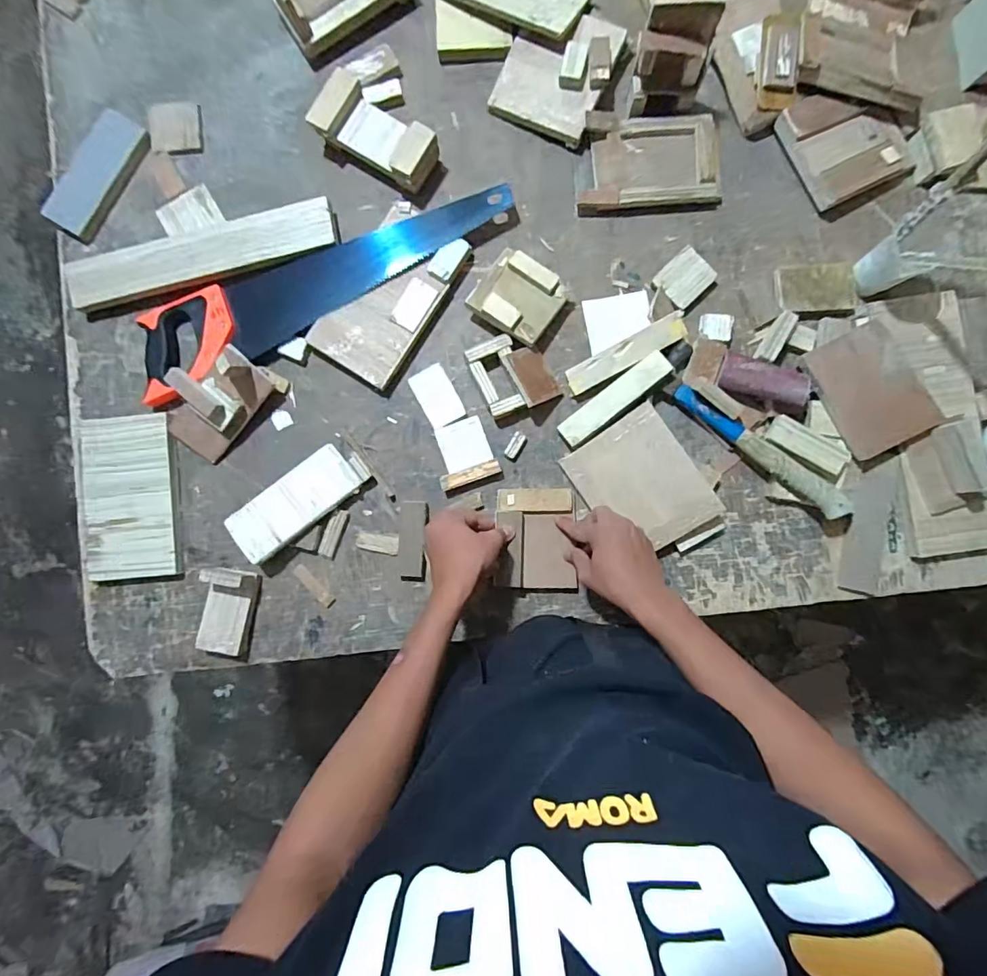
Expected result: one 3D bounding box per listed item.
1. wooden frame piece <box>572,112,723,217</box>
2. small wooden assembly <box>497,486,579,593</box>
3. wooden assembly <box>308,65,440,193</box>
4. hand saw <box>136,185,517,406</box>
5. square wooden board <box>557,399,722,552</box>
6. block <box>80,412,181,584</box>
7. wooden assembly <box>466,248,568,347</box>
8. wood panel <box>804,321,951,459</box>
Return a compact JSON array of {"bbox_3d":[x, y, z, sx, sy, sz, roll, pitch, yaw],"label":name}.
[{"bbox_3d":[0.198,-0.420,0.654,0.183,0.027,0.110,-2,87,1],"label":"wooden frame piece"},{"bbox_3d":[0.054,0.066,0.635,0.097,0.031,0.130,-1,87,1],"label":"small wooden assembly"},{"bbox_3d":[-0.150,-0.451,0.647,0.162,0.048,0.081,33,88,3],"label":"wooden assembly"},{"bbox_3d":[-0.221,-0.275,0.654,0.513,0.028,0.116,-26,87,0],"label":"hand saw"},{"bbox_3d":[0.181,-0.003,0.622,0.132,0.010,0.160,-33,90,10],"label":"square wooden board"},{"bbox_3d":[-0.467,0.011,0.654,0.117,0.025,0.207,-5,87,1],"label":"block"},{"bbox_3d":[0.033,-0.241,0.641,0.104,0.041,0.101,33,88,3],"label":"wooden assembly"},{"bbox_3d":[0.455,-0.120,0.611,0.093,0.011,0.144,-28,84,19],"label":"wood panel"}]

